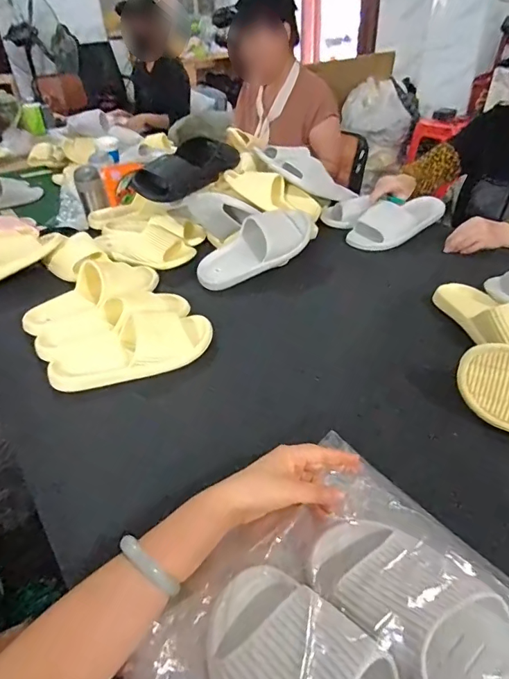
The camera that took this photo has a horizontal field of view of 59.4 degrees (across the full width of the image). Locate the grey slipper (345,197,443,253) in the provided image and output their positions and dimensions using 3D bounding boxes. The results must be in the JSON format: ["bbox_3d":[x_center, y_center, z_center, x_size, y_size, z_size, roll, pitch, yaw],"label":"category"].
[{"bbox_3d":[0.325,-0.273,1.002,0.227,0.079,0.103,-24,42,-25],"label":"grey slipper"}]

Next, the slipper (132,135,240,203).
[{"bbox_3d":[-0.155,-0.402,1.042,0.082,0.106,0.248,24,45,31],"label":"slipper"}]

